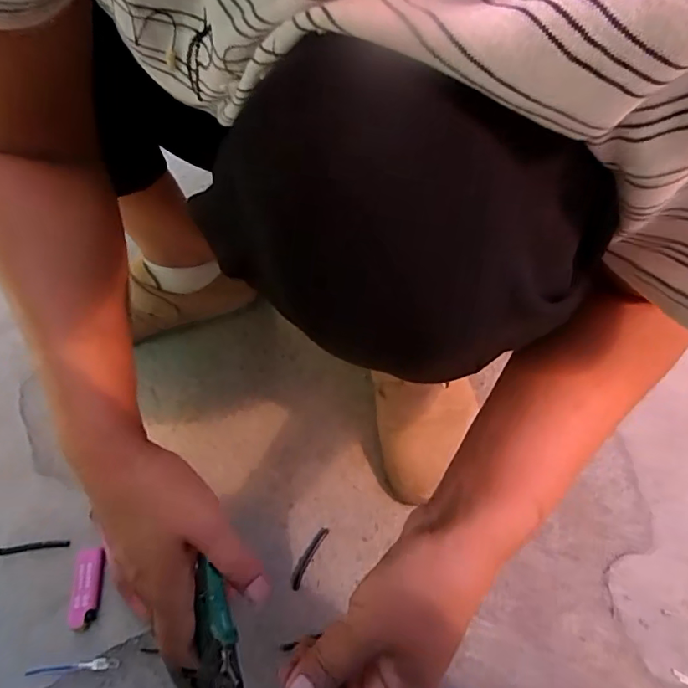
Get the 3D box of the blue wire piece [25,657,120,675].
[{"bbox_3d":[-0.216,0.257,0.402,0.071,0.004,0.008,-4,52,-1],"label":"blue wire piece"}]

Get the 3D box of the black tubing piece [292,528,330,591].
[{"bbox_3d":[-0.031,0.189,0.447,0.008,0.004,0.057,22,56,18],"label":"black tubing piece"}]

